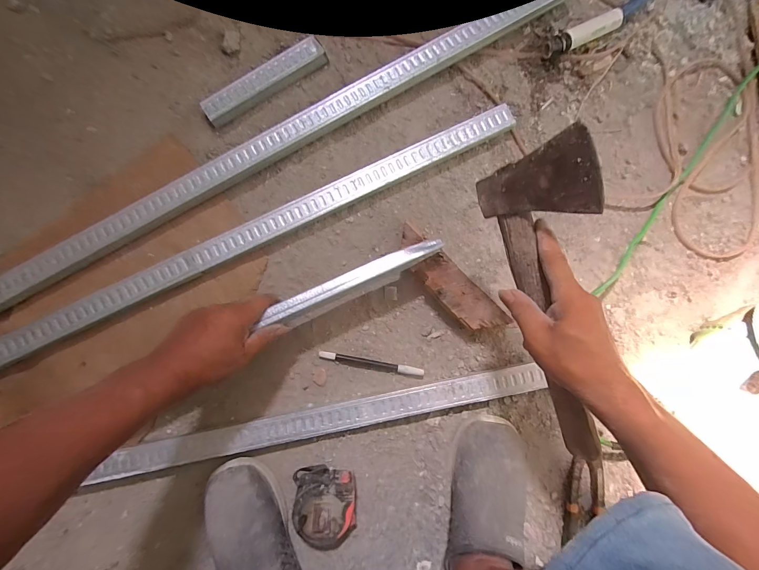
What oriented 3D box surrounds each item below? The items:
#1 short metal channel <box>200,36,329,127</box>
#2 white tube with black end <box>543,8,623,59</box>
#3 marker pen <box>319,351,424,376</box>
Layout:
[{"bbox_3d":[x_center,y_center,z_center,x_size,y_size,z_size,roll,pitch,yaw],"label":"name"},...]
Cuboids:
[{"bbox_3d":[-0.161,-0.287,0.477,0.186,0.024,0.037,-33,89,-3],"label":"short metal channel"},{"bbox_3d":[0.293,-0.365,0.494,0.115,0.033,0.028,-23,88,-3],"label":"white tube with black end"},{"bbox_3d":[-0.012,0.110,0.472,0.145,0.013,0.012,10,87,-2],"label":"marker pen"}]

